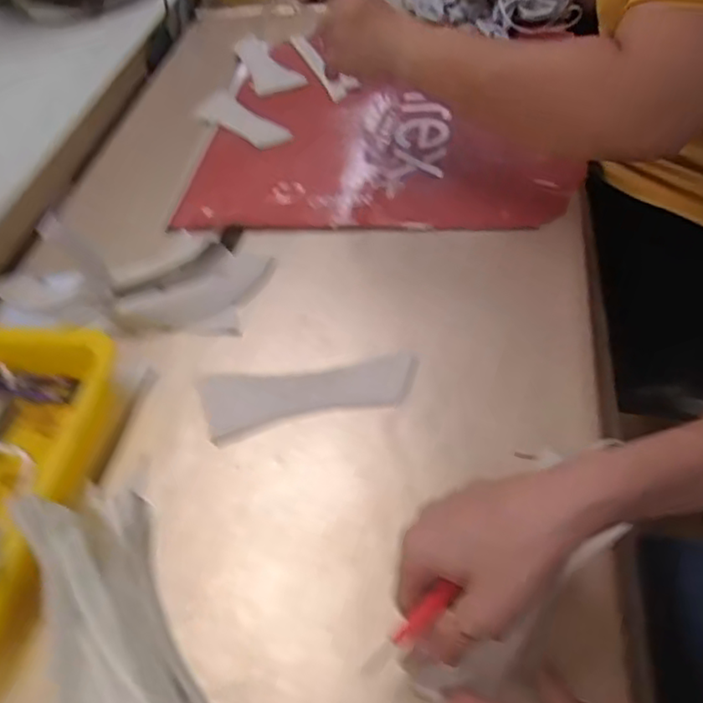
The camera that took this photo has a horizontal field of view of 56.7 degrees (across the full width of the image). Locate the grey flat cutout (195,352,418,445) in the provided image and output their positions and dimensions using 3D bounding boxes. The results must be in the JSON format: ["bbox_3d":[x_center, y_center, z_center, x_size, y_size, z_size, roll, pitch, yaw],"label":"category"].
[{"bbox_3d":[-0.035,0.034,0.482,0.161,0.004,0.058,-6,51,7],"label":"grey flat cutout"}]

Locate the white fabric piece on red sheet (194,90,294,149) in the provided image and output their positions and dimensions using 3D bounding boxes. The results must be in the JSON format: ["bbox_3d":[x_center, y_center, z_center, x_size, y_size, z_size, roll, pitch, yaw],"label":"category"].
[{"bbox_3d":[-0.124,-0.263,0.748,0.133,0.018,0.043,30,60,30],"label":"white fabric piece on red sheet"}]

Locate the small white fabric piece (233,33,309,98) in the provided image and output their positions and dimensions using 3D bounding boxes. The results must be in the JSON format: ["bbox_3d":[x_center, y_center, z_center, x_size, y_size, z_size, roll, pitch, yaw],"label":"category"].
[{"bbox_3d":[-0.103,-0.360,0.821,0.053,0.030,0.124,-23,50,-10],"label":"small white fabric piece"}]

